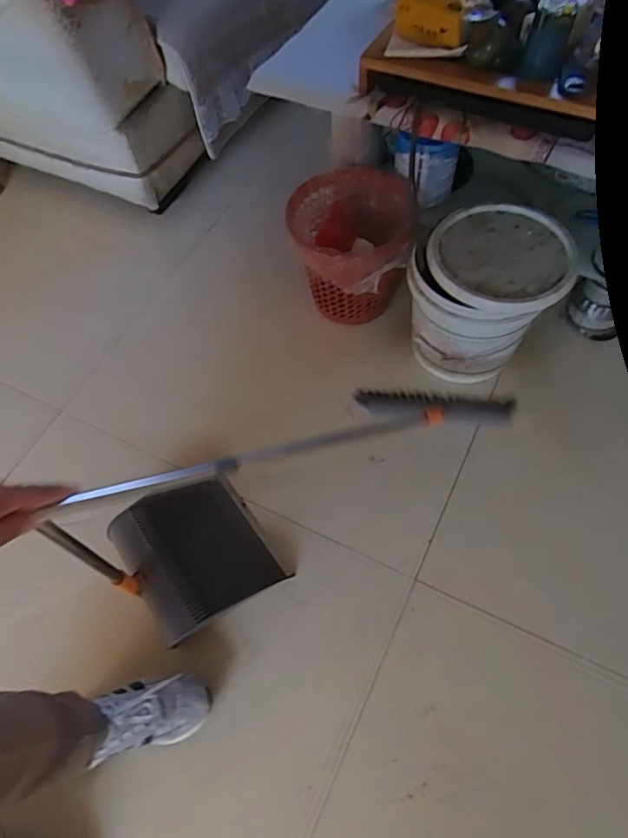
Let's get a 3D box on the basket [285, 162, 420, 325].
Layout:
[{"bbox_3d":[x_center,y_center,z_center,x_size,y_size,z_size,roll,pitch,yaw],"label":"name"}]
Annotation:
[{"bbox_3d":[0.076,-0.338,1.103,0.242,0.235,0.220,-2,61,4],"label":"basket"}]

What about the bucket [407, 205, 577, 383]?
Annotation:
[{"bbox_3d":[0.301,-0.215,0.995,0.256,0.246,0.227,-5,61,2],"label":"bucket"}]

